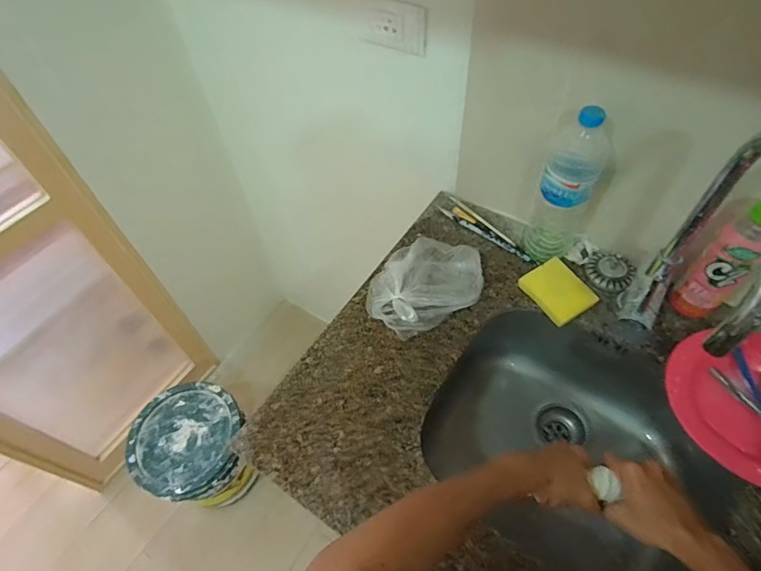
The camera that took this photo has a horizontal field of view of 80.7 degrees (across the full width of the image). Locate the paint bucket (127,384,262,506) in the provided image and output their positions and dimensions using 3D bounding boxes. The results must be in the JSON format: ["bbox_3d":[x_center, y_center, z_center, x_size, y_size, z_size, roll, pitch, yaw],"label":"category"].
[{"bbox_3d":[-0.521,0.504,1.351,0.290,0.343,0.316,-2,54,3],"label":"paint bucket"}]

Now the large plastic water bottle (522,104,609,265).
[{"bbox_3d":[0.287,-0.154,0.687,0.078,0.273,0.093,20,58,18],"label":"large plastic water bottle"}]

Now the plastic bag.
[{"bbox_3d":[0.074,-0.005,0.739,0.205,0.037,0.157,-24,56,-13],"label":"plastic bag"}]

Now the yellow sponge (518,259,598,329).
[{"bbox_3d":[0.283,0.008,0.713,0.075,0.036,0.102,-28,57,-16],"label":"yellow sponge"}]

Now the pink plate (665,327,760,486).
[{"bbox_3d":[0.496,0.154,0.585,0.211,0.033,0.213,-2,54,3],"label":"pink plate"}]

